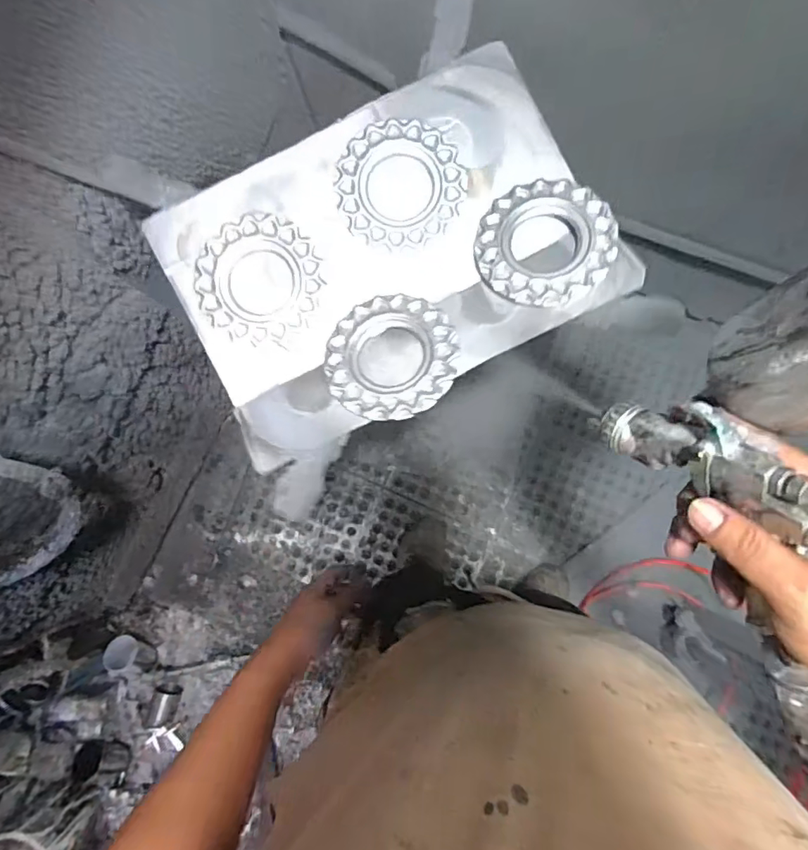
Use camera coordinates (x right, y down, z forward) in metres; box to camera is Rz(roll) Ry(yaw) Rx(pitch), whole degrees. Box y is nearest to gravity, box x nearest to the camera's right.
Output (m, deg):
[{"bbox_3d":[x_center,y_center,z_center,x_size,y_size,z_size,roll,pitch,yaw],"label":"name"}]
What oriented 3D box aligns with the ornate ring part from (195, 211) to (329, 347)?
[{"bbox_3d":[-0.181,-0.183,0.667,0.149,0.022,0.154,-1,83,4],"label":"ornate ring part"}]

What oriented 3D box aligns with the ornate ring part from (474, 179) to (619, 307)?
[{"bbox_3d":[0.170,-0.221,0.638,0.157,0.018,0.161,-1,83,4],"label":"ornate ring part"}]

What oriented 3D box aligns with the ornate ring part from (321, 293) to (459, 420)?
[{"bbox_3d":[-0.016,-0.084,0.636,0.157,0.025,0.156,-1,83,4],"label":"ornate ring part"}]

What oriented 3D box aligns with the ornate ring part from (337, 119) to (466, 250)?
[{"bbox_3d":[-0.003,-0.301,0.664,0.155,0.021,0.150,-13,82,3],"label":"ornate ring part"}]

